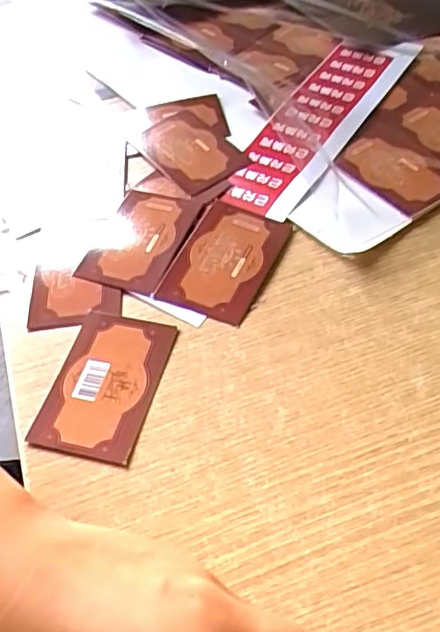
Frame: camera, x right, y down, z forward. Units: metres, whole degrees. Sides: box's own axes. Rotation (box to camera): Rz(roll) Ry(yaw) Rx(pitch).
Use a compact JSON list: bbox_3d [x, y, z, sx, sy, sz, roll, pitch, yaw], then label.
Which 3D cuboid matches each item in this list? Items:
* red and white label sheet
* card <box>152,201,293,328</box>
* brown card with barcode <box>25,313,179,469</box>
[{"bbox_3d":[0.072,-0.141,0.432,0.059,0.007,0.205,25,60,21],"label":"red and white label sheet"},{"bbox_3d":[0.004,-0.034,0.360,0.055,0.006,0.083,20,60,16],"label":"card"},{"bbox_3d":[-0.060,0.035,0.313,0.054,0.004,0.085,9,53,13],"label":"brown card with barcode"}]

